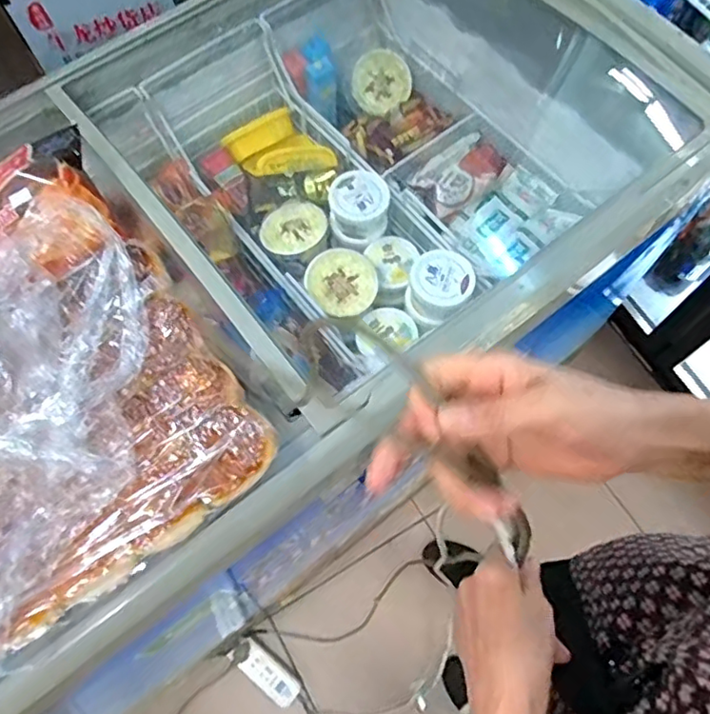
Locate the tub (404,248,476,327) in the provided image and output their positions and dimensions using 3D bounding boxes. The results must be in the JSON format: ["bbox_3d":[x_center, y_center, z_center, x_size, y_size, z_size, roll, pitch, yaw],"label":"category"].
[{"bbox_3d":[0.113,-0.093,0.802,0.082,0.068,0.089,-1,68,2],"label":"tub"}]

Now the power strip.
[{"bbox_3d":[-0.179,0.636,1.207,0.153,0.033,0.067,38,74,15],"label":"power strip"}]

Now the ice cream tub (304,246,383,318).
[{"bbox_3d":[-0.018,-0.096,0.847,0.097,0.062,0.093,-1,68,2],"label":"ice cream tub"}]

